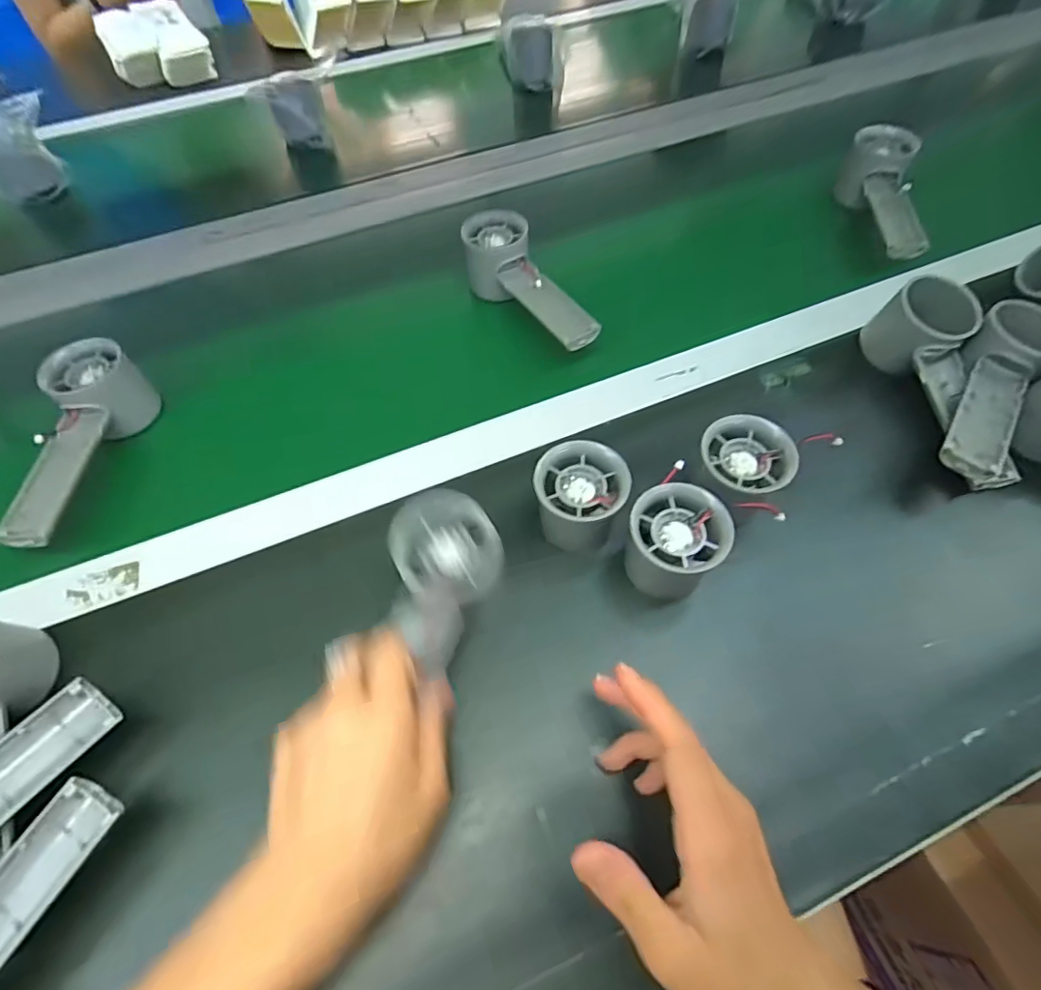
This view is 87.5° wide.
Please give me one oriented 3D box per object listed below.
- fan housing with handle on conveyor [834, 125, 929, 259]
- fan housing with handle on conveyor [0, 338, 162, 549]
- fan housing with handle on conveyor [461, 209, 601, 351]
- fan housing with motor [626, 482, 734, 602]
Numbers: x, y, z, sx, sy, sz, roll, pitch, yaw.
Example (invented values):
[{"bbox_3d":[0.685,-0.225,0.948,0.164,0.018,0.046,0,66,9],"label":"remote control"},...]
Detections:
[{"bbox_3d":[0.347,-0.281,0.517,0.057,0.056,0.152,5,61,7],"label":"fan housing with handle on conveyor"},{"bbox_3d":[-0.328,-0.036,0.395,0.053,0.051,0.160,5,61,7],"label":"fan housing with handle on conveyor"},{"bbox_3d":[0.004,-0.175,0.471,0.058,0.058,0.159,-27,62,-11],"label":"fan housing with handle on conveyor"},{"bbox_3d":[0.091,0.033,0.327,0.058,0.052,0.063,8,61,8],"label":"fan housing with motor"}]

